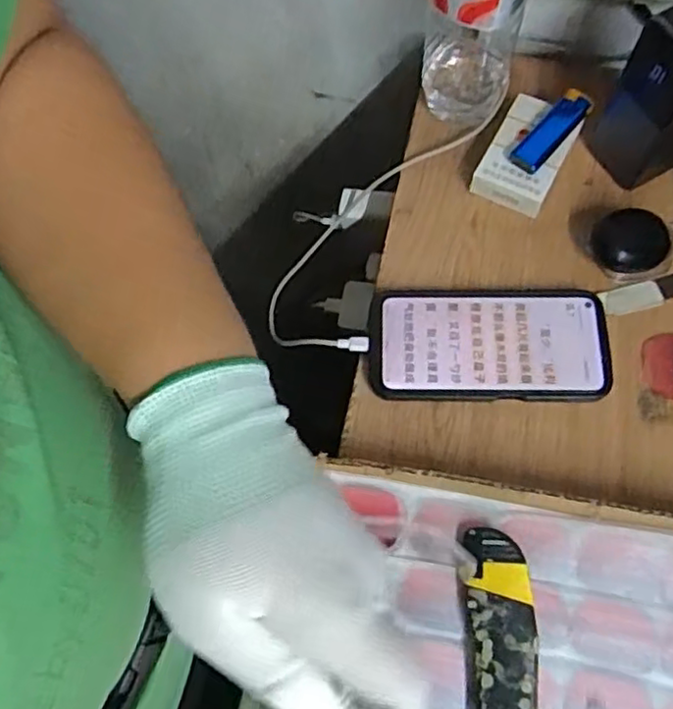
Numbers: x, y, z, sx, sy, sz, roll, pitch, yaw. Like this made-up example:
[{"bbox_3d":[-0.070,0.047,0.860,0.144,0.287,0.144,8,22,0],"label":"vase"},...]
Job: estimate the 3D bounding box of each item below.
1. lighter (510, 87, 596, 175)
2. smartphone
[{"bbox_3d":[0.163,-0.170,0.503,0.026,0.010,0.078,40,77,18],"label":"lighter"},{"bbox_3d":[0.107,-0.007,0.466,0.164,0.013,0.081,0,69,4],"label":"smartphone"}]

